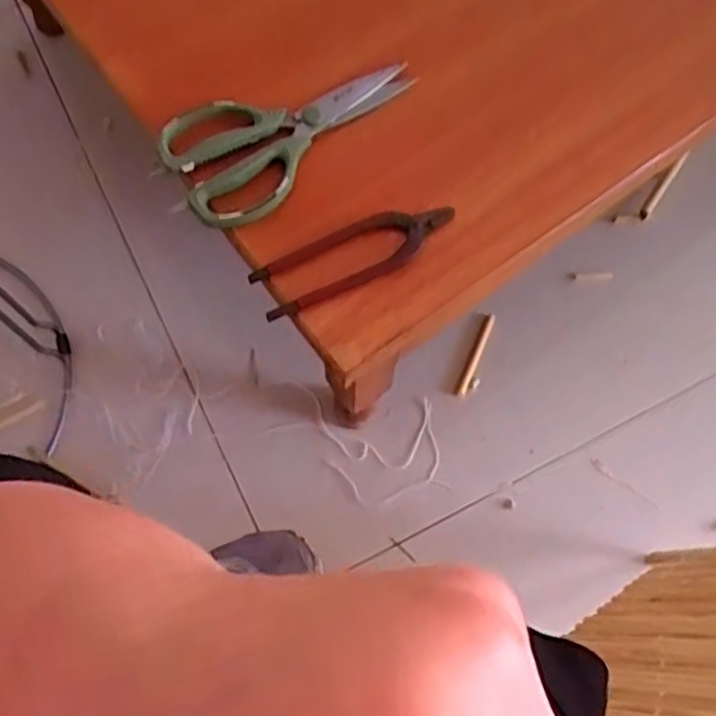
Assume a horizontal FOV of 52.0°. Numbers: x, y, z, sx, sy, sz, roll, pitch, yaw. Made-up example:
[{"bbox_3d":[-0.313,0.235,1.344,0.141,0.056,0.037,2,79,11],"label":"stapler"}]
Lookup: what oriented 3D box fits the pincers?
[{"bbox_3d":[-0.001,-0.075,0.527,0.153,0.010,0.046,-26,71,-10],"label":"pincers"}]

